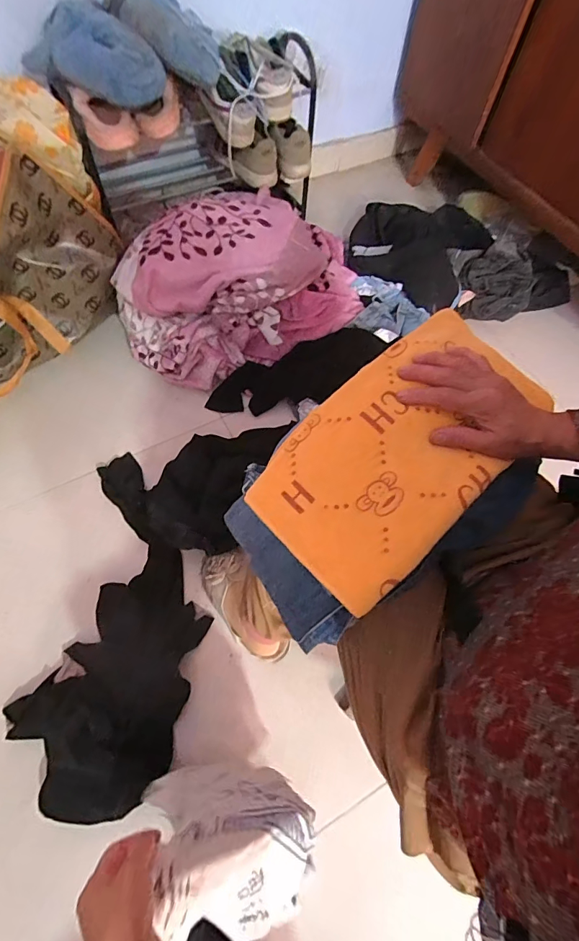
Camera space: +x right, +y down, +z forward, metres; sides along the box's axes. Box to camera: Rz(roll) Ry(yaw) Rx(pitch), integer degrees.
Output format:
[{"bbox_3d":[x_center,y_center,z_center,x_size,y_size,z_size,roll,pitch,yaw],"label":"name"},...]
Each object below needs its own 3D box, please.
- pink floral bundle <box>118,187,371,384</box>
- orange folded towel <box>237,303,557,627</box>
[{"bbox_3d":[-0.101,-0.435,1.000,0.577,0.248,0.317,-27,69,-15],"label":"pink floral bundle"},{"bbox_3d":[0.119,-0.028,0.443,0.322,0.036,0.182,-42,70,-8],"label":"orange folded towel"}]

